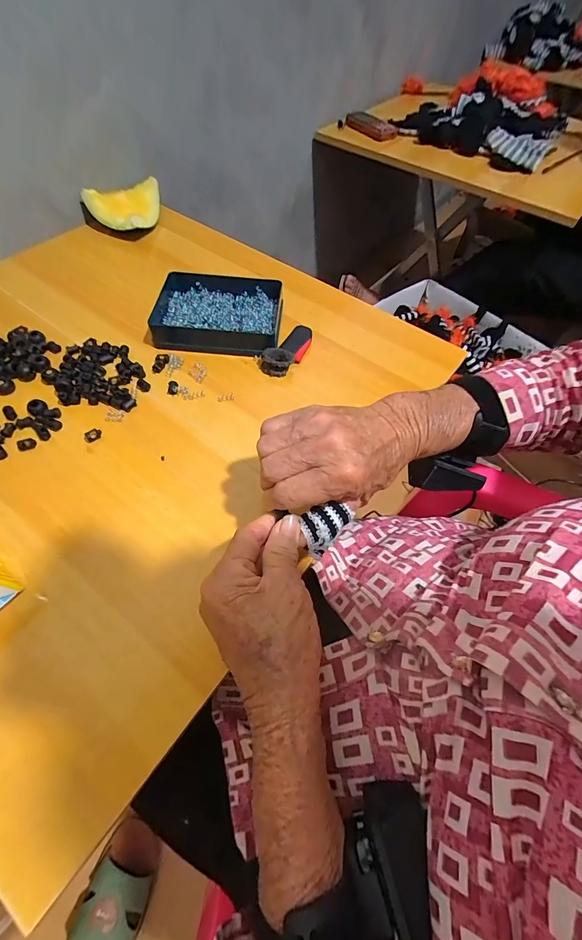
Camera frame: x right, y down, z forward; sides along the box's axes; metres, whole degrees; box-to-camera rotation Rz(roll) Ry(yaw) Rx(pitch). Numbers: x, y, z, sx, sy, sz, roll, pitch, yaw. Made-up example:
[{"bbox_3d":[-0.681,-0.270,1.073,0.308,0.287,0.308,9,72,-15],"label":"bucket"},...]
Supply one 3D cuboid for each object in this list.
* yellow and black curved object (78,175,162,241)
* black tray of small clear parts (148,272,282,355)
[{"bbox_3d":[-0.250,-0.392,0.542,0.121,0.042,0.101,-20,62,-14],"label":"yellow and black curved object"},{"bbox_3d":[-0.091,-0.192,0.436,0.151,0.029,0.111,6,59,1],"label":"black tray of small clear parts"}]

